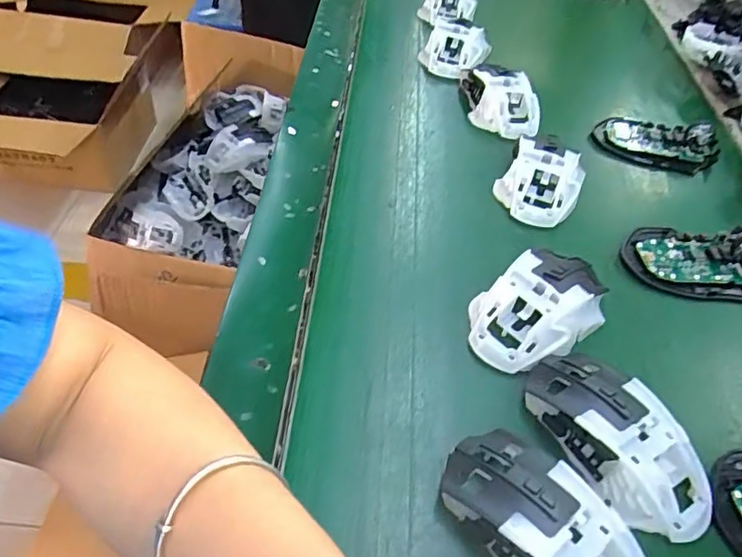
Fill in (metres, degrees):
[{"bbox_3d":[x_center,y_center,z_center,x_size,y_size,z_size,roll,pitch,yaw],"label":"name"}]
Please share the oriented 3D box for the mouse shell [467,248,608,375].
[{"bbox_3d":[0.115,0.015,0.386,0.110,0.036,0.066,-27,51,-28],"label":"mouse shell"}]

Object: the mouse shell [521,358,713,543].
[{"bbox_3d":[0.139,0.087,0.322,0.053,0.035,0.111,-23,57,-23],"label":"mouse shell"}]

